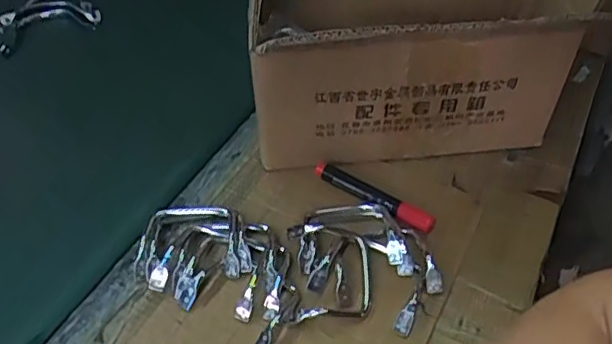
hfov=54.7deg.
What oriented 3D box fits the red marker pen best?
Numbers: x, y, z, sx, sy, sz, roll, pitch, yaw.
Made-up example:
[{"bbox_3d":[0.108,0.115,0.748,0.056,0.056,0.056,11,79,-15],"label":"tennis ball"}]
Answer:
[{"bbox_3d":[0.066,0.022,0.596,0.136,0.012,0.019,29,52,25],"label":"red marker pen"}]

